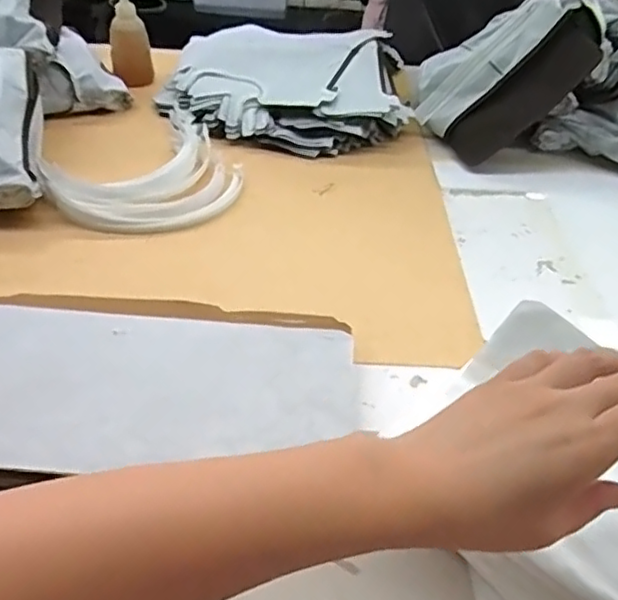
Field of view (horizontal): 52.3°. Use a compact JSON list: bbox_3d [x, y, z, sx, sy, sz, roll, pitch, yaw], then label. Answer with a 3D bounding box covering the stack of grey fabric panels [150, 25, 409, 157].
[{"bbox_3d":[-0.034,-0.355,1.005,0.379,0.078,0.355,6,41,3],"label":"stack of grey fabric panels"}]

